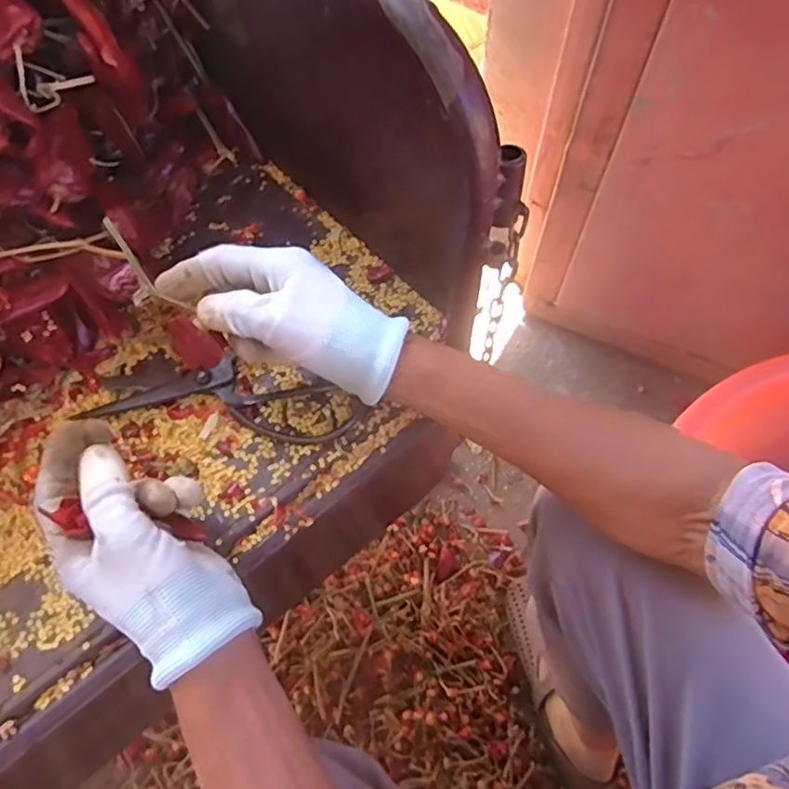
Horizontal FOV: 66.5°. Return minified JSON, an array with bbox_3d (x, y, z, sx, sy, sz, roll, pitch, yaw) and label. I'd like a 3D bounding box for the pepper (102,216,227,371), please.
[{"bbox_3d":[-0.139,-0.058,0.359,0.024,0.022,0.101,-38,98,-17],"label":"pepper"}]

